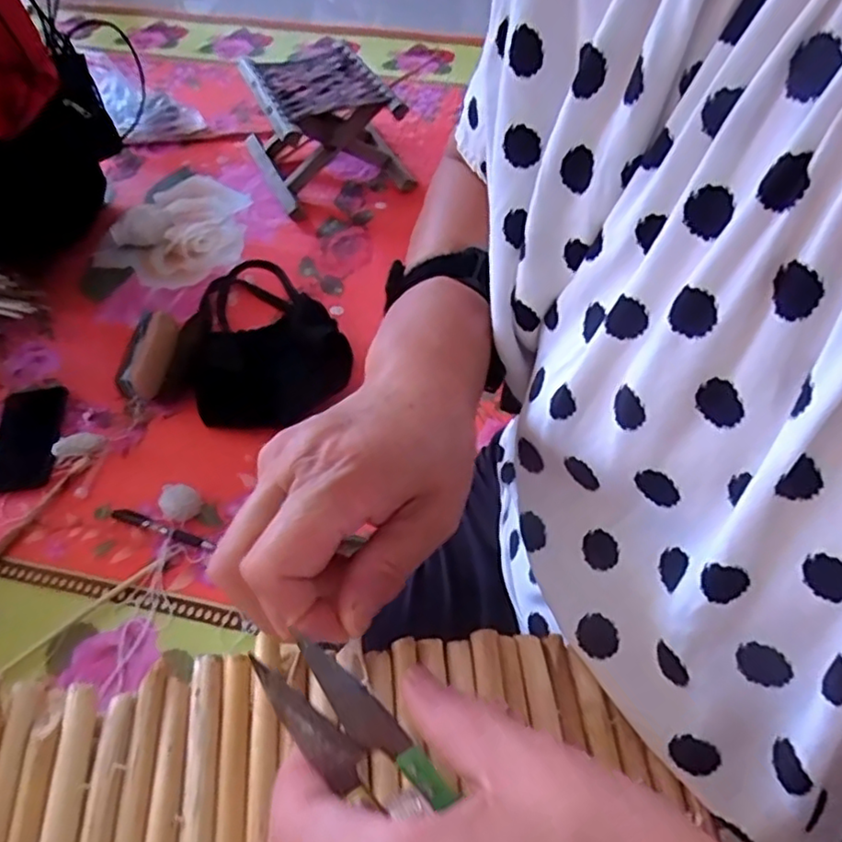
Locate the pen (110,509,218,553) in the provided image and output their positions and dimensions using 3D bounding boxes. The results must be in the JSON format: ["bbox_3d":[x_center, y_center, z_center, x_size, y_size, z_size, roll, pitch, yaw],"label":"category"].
[{"bbox_3d":[-0.309,0.127,0.765,0.131,0.009,0.017,16,54,12],"label":"pen"}]

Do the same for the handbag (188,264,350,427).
[{"bbox_3d":[-0.226,-0.131,0.944,0.206,0.089,0.312,-13,53,-10],"label":"handbag"}]

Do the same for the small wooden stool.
[{"bbox_3d":[-0.180,-0.548,1.195,0.251,0.164,0.263,-20,55,-15],"label":"small wooden stool"}]

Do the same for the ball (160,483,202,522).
[{"bbox_3d":[-0.288,0.098,0.771,0.043,0.040,0.044,0,52,0],"label":"ball"}]

